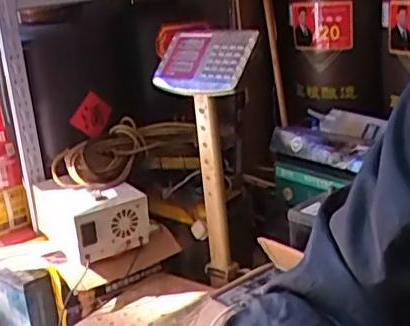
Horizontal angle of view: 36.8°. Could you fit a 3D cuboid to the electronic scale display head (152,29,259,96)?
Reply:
[{"bbox_3d":[0.003,-0.223,1.358,0.227,0.127,0.112,3,20,23],"label":"electronic scale display head"}]

